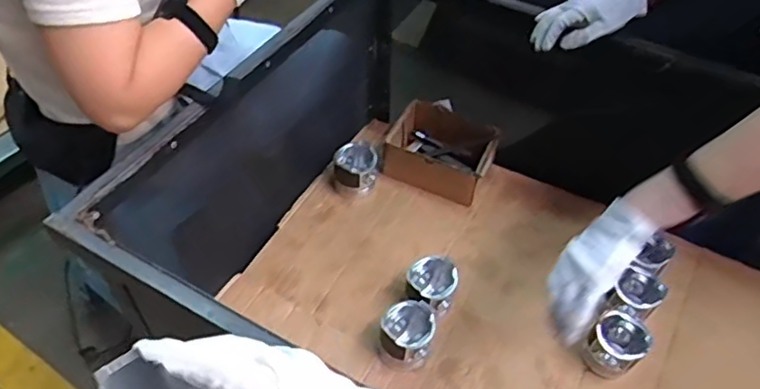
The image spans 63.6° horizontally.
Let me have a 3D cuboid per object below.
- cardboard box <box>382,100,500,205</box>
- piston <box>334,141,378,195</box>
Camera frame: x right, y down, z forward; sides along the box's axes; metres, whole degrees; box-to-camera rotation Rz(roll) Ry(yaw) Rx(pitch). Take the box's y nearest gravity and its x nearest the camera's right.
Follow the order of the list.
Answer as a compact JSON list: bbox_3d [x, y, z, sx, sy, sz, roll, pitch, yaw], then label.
[{"bbox_3d":[0.116,-0.090,1.192,0.199,0.087,0.148,23,52,16],"label":"cardboard box"},{"bbox_3d":[-0.048,-0.050,1.181,0.085,0.071,0.082,6,49,2],"label":"piston"}]

